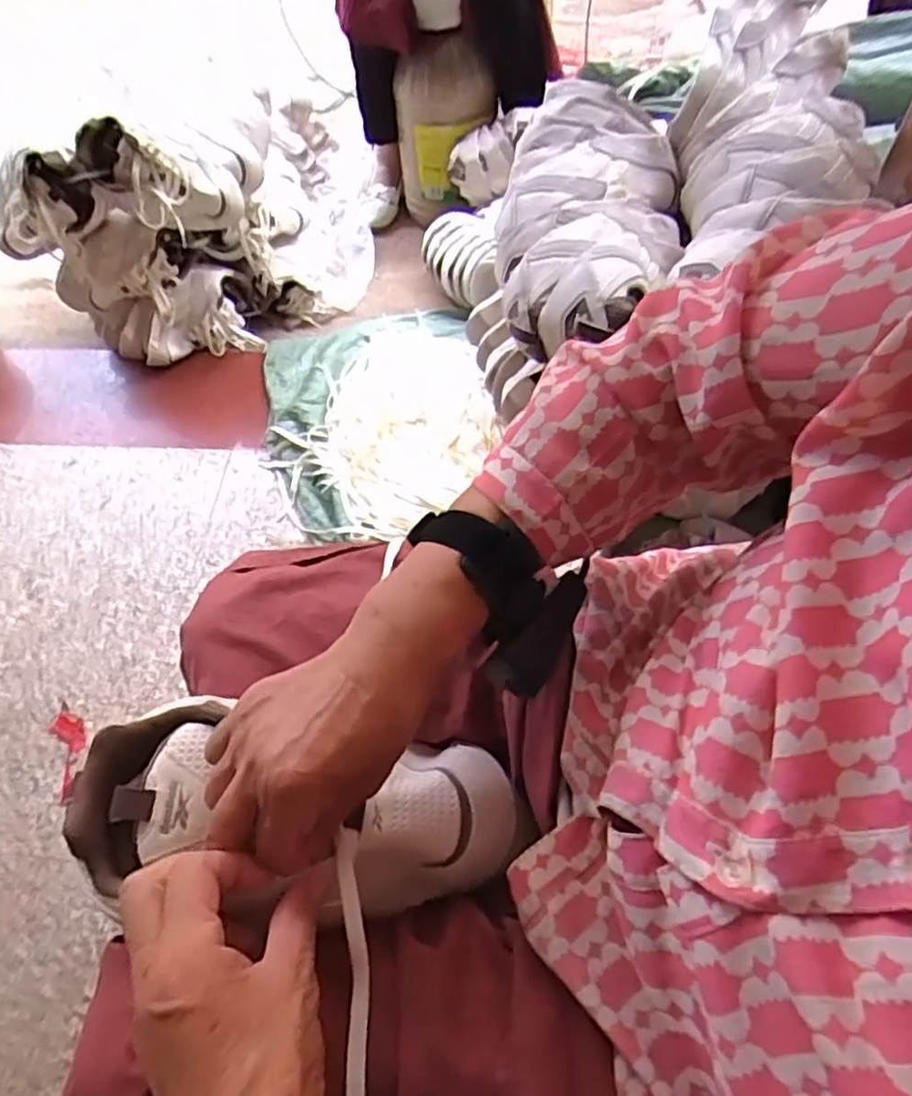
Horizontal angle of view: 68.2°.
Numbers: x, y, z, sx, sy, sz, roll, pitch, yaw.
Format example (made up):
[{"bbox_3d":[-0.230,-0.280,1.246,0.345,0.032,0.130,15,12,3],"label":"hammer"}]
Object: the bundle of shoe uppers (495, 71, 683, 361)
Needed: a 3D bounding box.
[{"bbox_3d":[0.147,-0.370,0.756,0.202,0.118,0.340,13,62,12],"label":"bundle of shoe uppers"}]

